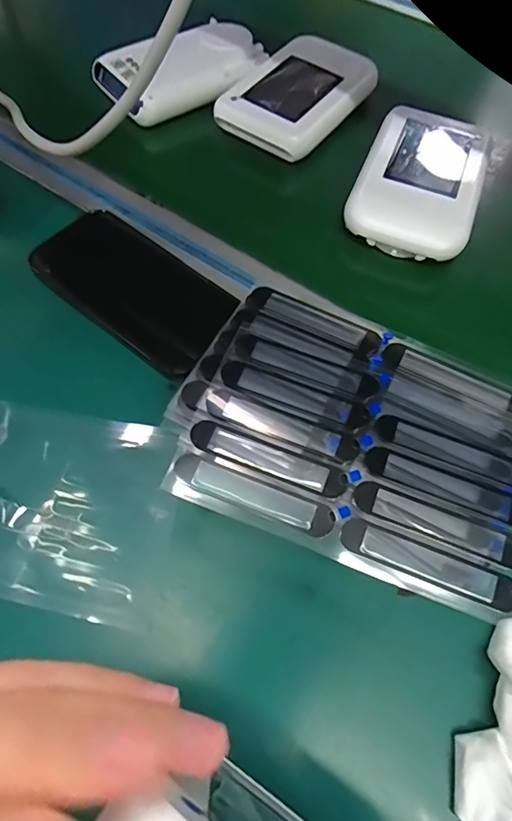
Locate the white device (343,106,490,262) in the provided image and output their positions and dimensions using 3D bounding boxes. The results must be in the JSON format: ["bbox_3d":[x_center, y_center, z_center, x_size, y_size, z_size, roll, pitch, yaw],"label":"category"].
[{"bbox_3d":[0.133,-0.186,0.377,0.092,0.022,0.142,21,65,8],"label":"white device"}]

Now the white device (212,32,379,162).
[{"bbox_3d":[0.040,-0.289,0.428,0.090,0.027,0.137,34,68,14],"label":"white device"}]

